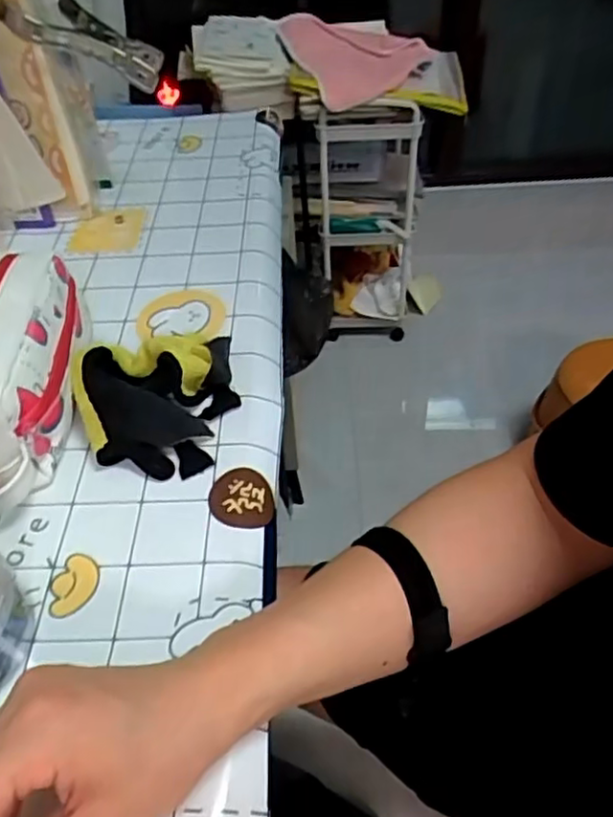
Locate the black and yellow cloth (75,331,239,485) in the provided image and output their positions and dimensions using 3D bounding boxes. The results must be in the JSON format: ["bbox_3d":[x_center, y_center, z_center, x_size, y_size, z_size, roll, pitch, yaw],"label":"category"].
[{"bbox_3d":[-0.110,-0.011,0.489,0.119,0.043,0.132,-15,49,-10],"label":"black and yellow cloth"}]

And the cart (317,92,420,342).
[{"bbox_3d":[0.143,-0.469,1.525,0.230,0.540,0.314,3,52,9],"label":"cart"}]

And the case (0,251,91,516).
[{"bbox_3d":[-0.213,-0.024,0.471,0.081,0.096,0.204,-6,48,-3],"label":"case"}]

